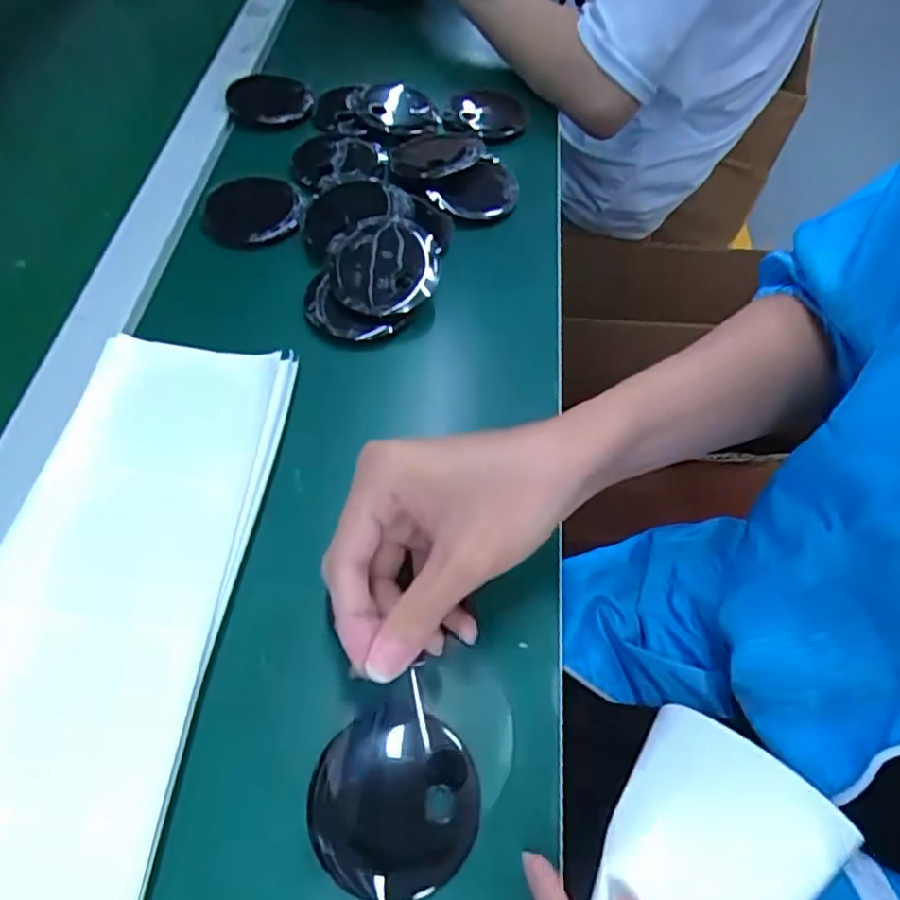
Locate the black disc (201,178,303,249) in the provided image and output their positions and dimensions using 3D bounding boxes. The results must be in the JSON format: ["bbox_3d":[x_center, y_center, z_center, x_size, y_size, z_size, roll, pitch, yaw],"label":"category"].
[{"bbox_3d":[-0.161,-0.194,0.524,0.078,0.017,0.078,2,58,-3],"label":"black disc"}]

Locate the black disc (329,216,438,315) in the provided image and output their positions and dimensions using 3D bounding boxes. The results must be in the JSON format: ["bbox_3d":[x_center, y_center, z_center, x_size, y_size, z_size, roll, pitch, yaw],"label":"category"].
[{"bbox_3d":[-0.048,-0.132,0.468,0.078,0.022,0.078,1,71,-2],"label":"black disc"}]

